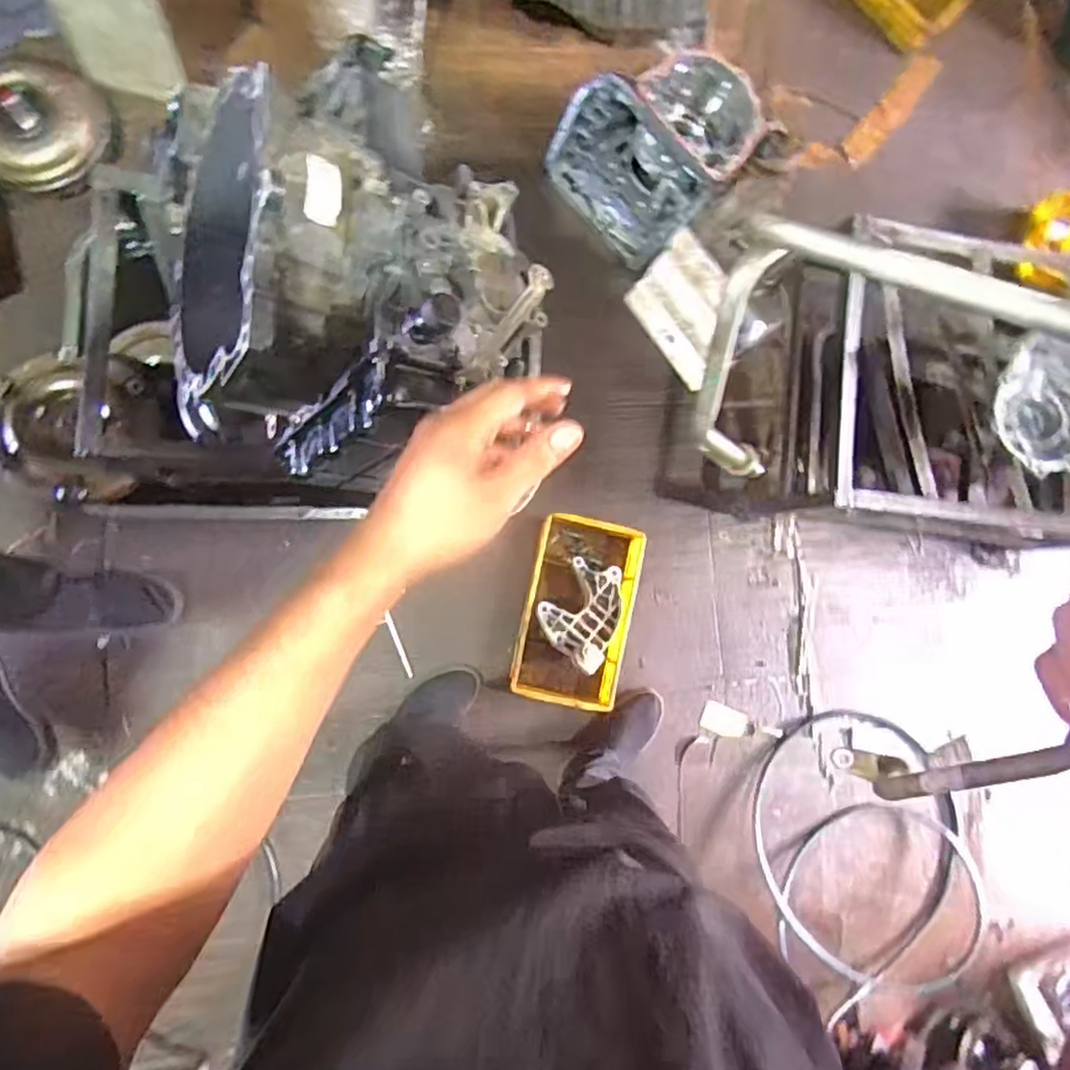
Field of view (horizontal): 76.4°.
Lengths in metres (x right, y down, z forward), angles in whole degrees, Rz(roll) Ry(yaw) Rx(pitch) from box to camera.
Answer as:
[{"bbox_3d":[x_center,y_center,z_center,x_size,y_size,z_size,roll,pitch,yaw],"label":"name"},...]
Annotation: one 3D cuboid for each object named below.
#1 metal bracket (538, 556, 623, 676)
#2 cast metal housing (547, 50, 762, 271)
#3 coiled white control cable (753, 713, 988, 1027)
[{"bbox_3d":[0.099,0.131,1.212,0.141,0.088,0.190,40,81,-2],"label":"metal bracket"},{"bbox_3d":[0.245,-0.778,1.349,0.324,0.249,0.320,44,81,-1],"label":"cast metal housing"},{"bbox_3d":[0.618,0.606,1.268,0.402,0.070,0.519,-11,84,-6],"label":"coiled white control cable"}]

